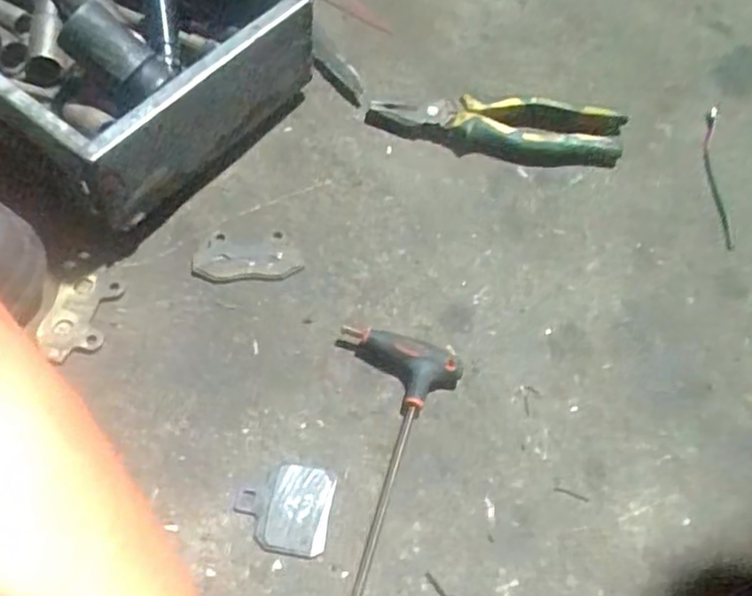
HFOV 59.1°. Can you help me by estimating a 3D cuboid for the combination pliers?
[{"bbox_3d":[0.098,-0.133,0.522,0.192,0.024,0.053,7,58,-2],"label":"combination pliers"}]

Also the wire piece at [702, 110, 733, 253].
[{"bbox_3d":[0.270,-0.100,0.526,0.015,0.009,0.137,8,59,1],"label":"wire piece"}]

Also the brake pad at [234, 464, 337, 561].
[{"bbox_3d":[-0.052,0.117,0.372,0.052,0.004,0.049,10,58,0],"label":"brake pad"}]

